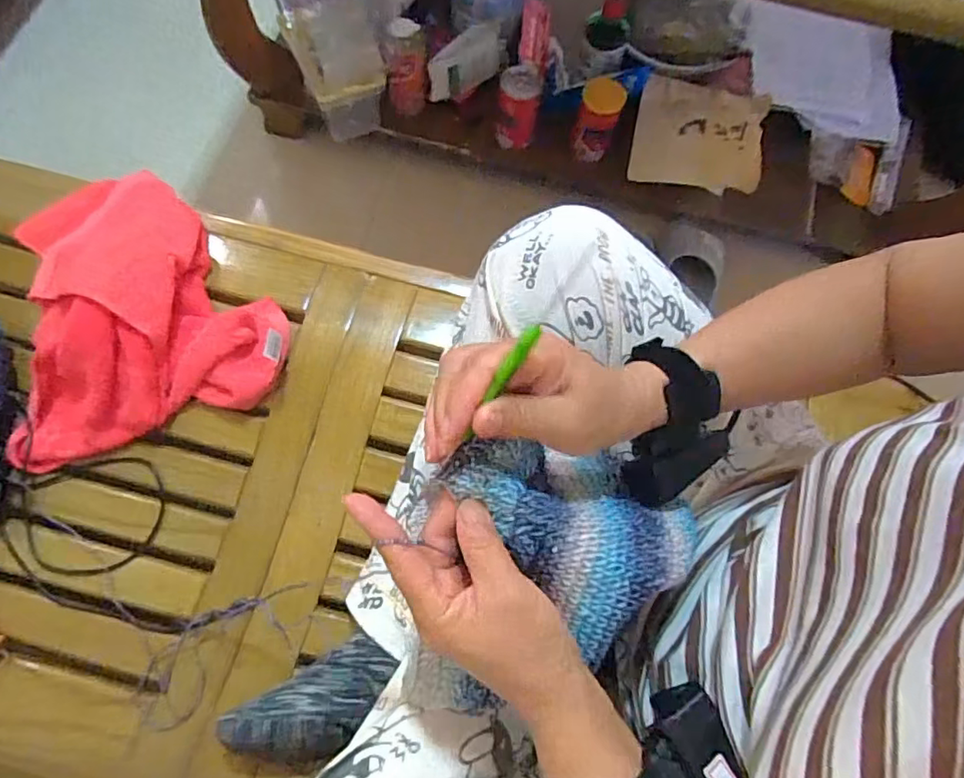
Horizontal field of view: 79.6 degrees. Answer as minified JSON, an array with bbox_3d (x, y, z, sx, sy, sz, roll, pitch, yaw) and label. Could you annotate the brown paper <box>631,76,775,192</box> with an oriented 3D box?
[{"bbox_3d":[0.348,-0.409,0.924,0.206,0.041,0.194,12,69,2],"label":"brown paper"}]

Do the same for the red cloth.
[{"bbox_3d":[-0.362,-0.104,0.589,0.275,0.089,0.298,-17,71,-9],"label":"red cloth"}]

